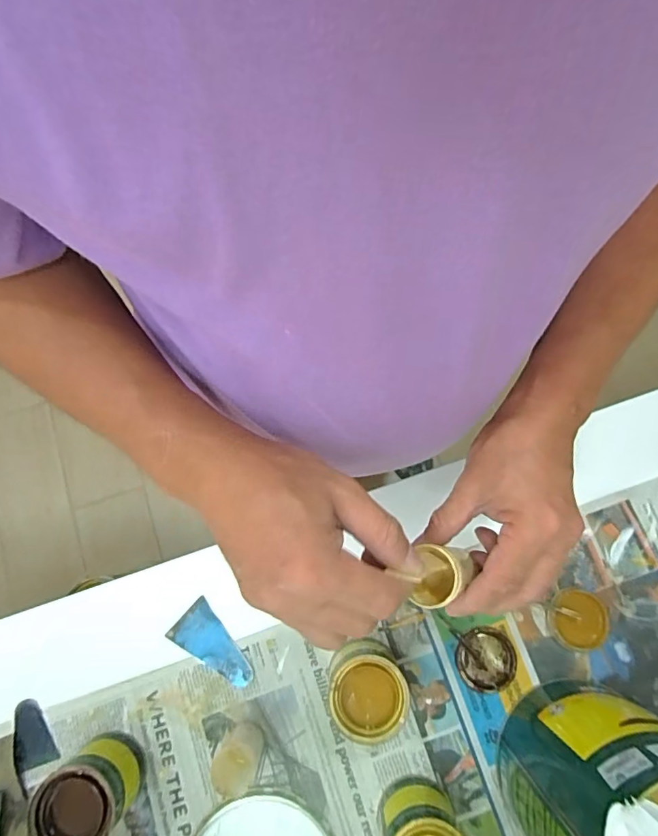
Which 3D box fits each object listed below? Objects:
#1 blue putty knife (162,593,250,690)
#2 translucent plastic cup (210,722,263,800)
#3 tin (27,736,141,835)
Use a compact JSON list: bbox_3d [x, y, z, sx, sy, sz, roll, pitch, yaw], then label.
[{"bbox_3d":[-0.122,0.244,0.508,0.096,0.005,0.048,42,80,10],"label":"blue putty knife"},{"bbox_3d":[-0.085,0.317,0.447,0.037,0.058,0.039,0,76,1],"label":"translucent plastic cup"},{"bbox_3d":[-0.216,0.341,0.437,0.070,0.090,0.061,42,80,10],"label":"tin"}]

